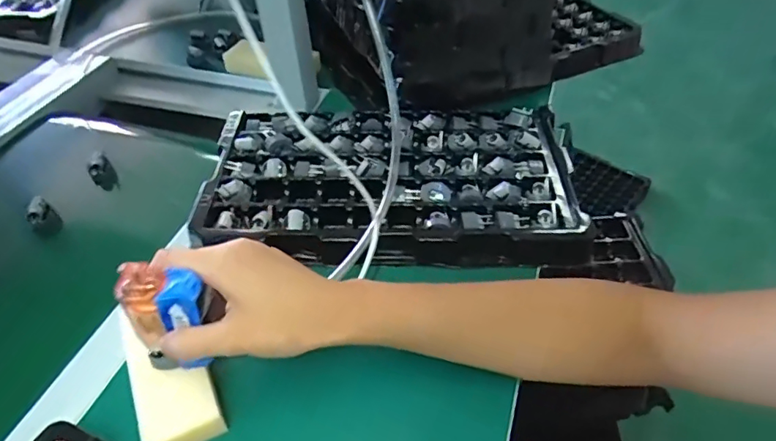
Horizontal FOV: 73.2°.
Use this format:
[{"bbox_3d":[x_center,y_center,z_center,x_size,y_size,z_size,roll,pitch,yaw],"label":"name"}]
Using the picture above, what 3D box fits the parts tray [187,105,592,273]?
[{"bbox_3d":[0.004,-0.047,0.532,0.357,0.038,0.207,2,45,3],"label":"parts tray"}]

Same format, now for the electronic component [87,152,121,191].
[{"bbox_3d":[-0.321,-0.054,0.587,0.023,0.041,0.019,-27,51,-23],"label":"electronic component"}]

